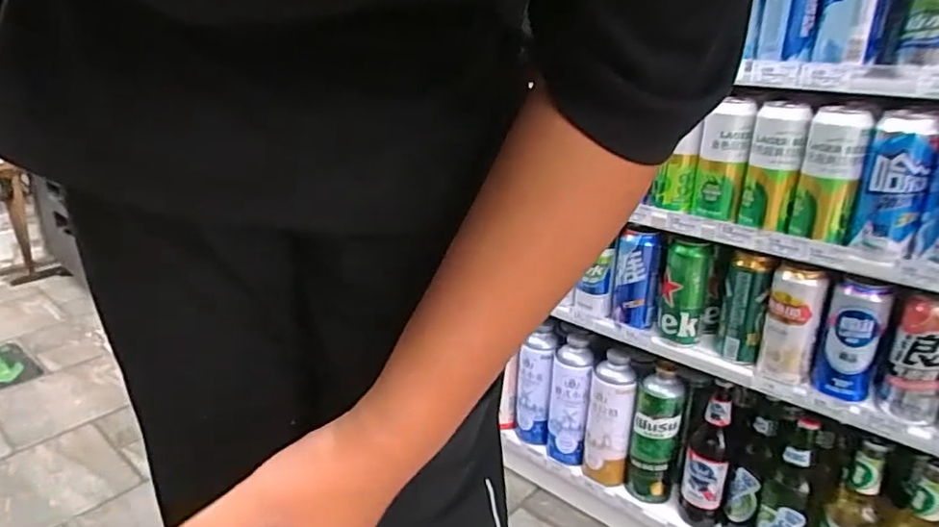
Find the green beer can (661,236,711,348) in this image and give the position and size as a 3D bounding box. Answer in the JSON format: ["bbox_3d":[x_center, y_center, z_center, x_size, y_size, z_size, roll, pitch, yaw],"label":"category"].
[{"bbox_3d":[0.323,0.039,0.930,0.061,0.155,0.075,6,24,14],"label":"green beer can"}]

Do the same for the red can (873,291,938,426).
[{"bbox_3d":[0.537,0.111,0.736,0.070,0.174,0.076,17,29,35],"label":"red can"}]

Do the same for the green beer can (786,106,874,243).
[{"bbox_3d":[0.436,-0.109,0.754,0.063,0.148,0.079,12,26,26],"label":"green beer can"}]

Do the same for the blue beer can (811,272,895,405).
[{"bbox_3d":[0.476,0.100,0.771,0.067,0.169,0.077,14,27,30],"label":"blue beer can"}]

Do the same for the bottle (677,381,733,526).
[{"bbox_3d":[0.379,0.318,0.986,0.064,0.265,0.062,9,25,21],"label":"bottle"}]

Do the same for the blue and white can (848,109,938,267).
[{"bbox_3d":[0.480,-0.083,0.701,0.061,0.168,0.056,14,27,30],"label":"blue and white can"}]

